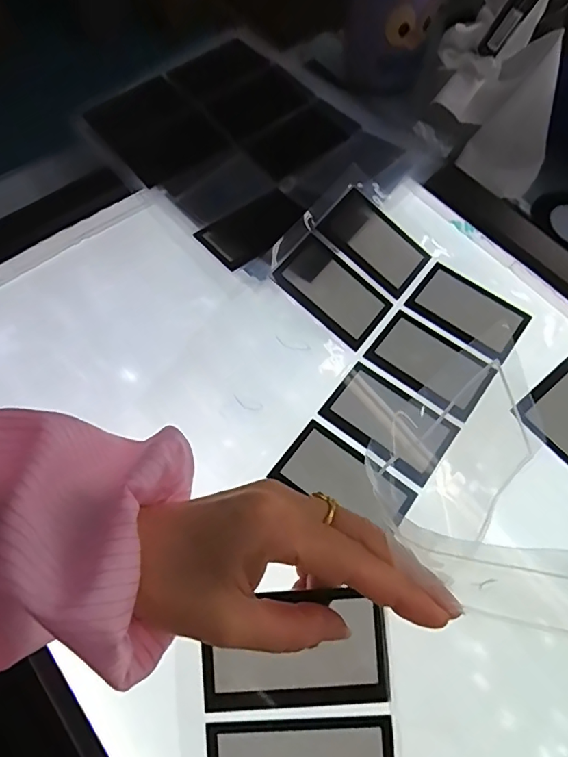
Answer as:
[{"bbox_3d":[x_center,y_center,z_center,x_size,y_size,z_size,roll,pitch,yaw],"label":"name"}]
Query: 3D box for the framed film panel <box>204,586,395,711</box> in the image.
[{"bbox_3d":[0.005,0.125,0.226,0.083,0.004,0.052,-4,88,1],"label":"framed film panel"}]

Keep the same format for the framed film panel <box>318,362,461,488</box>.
[{"bbox_3d":[0.073,0.030,0.344,0.084,0.004,0.051,36,69,12],"label":"framed film panel"}]

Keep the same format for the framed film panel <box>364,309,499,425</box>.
[{"bbox_3d":[0.108,-0.011,0.364,0.084,0.004,0.052,36,69,14],"label":"framed film panel"}]

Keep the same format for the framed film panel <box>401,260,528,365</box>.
[{"bbox_3d":[0.144,-0.052,0.383,0.083,0.004,0.055,36,69,14],"label":"framed film panel"}]

